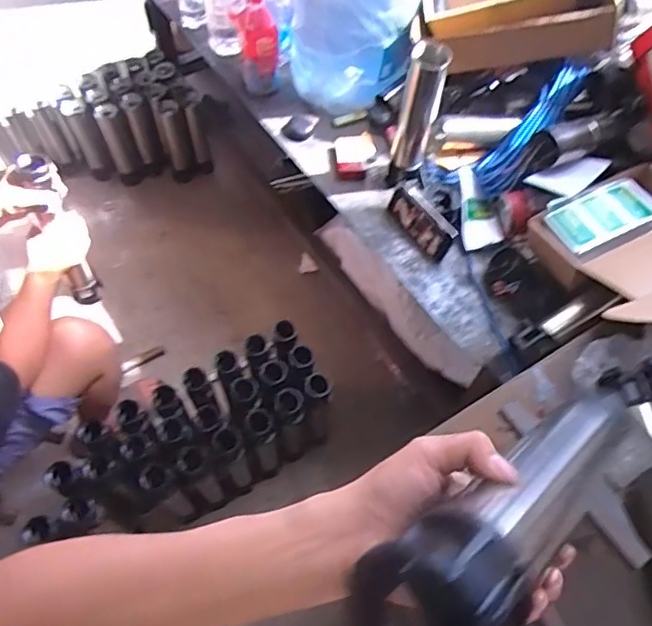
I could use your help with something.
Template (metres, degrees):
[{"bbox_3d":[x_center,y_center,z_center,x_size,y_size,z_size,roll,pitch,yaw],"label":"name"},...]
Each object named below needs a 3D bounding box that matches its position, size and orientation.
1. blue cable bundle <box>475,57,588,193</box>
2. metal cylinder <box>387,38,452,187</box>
[{"bbox_3d":[0.403,-0.366,1.121,0.084,0.058,0.317,38,88,16],"label":"blue cable bundle"},{"bbox_3d":[0.167,-0.359,1.071,0.066,0.277,0.073,14,63,4],"label":"metal cylinder"}]

